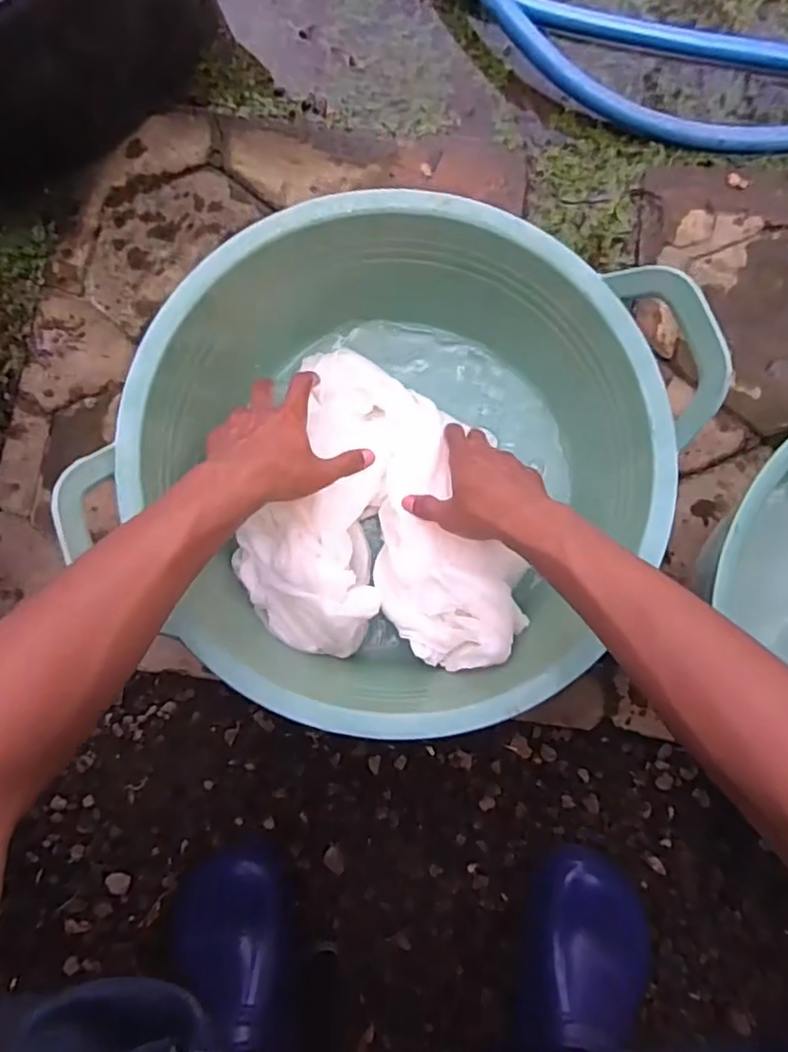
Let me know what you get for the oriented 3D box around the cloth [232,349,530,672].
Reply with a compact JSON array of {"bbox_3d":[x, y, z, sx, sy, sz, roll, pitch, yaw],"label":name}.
[{"bbox_3d":[0.003,-0.001,0.528,0.241,0.092,0.243,25,85,2],"label":"cloth"}]

